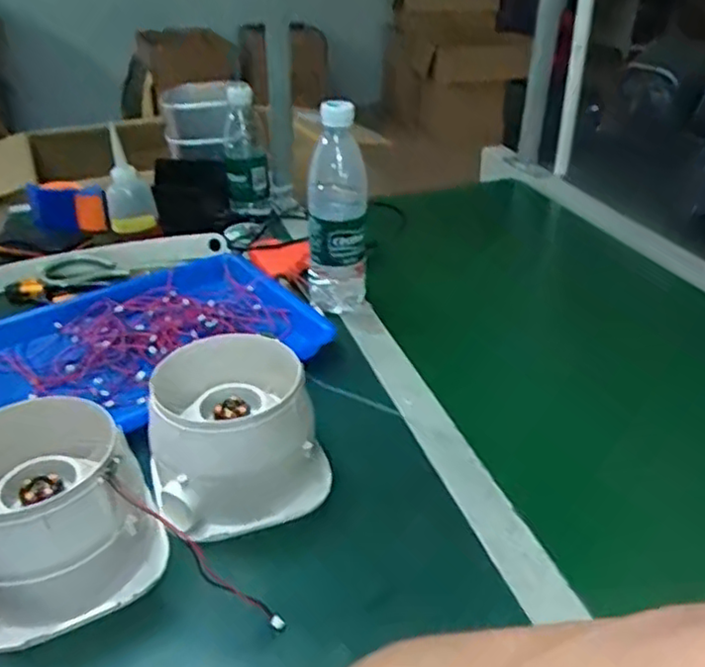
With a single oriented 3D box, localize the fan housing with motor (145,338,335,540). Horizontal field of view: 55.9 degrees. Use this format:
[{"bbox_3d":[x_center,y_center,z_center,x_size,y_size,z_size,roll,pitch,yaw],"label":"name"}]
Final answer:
[{"bbox_3d":[-0.089,0.080,0.524,0.130,0.102,0.109,-8,33,-11],"label":"fan housing with motor"}]

